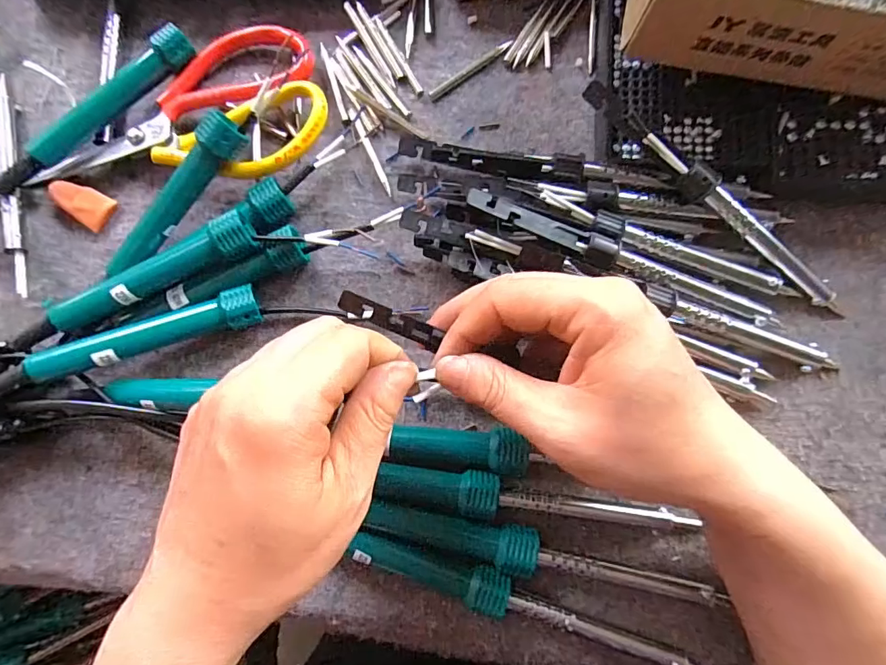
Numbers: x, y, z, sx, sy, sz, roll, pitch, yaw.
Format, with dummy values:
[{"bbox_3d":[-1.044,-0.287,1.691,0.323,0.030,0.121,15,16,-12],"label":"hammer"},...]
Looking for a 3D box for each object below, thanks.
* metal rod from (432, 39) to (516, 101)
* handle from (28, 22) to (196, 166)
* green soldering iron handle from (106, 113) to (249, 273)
[{"bbox_3d":[0.017,-0.170,0.308,0.062,0.004,0.008,-34,83,-1],"label":"metal rod"},{"bbox_3d":[-0.210,-0.151,0.304,0.116,0.022,0.019,-40,83,-2],"label":"handle"},{"bbox_3d":[-0.160,-0.079,0.283,0.115,0.021,0.018,-45,83,13],"label":"green soldering iron handle"}]

